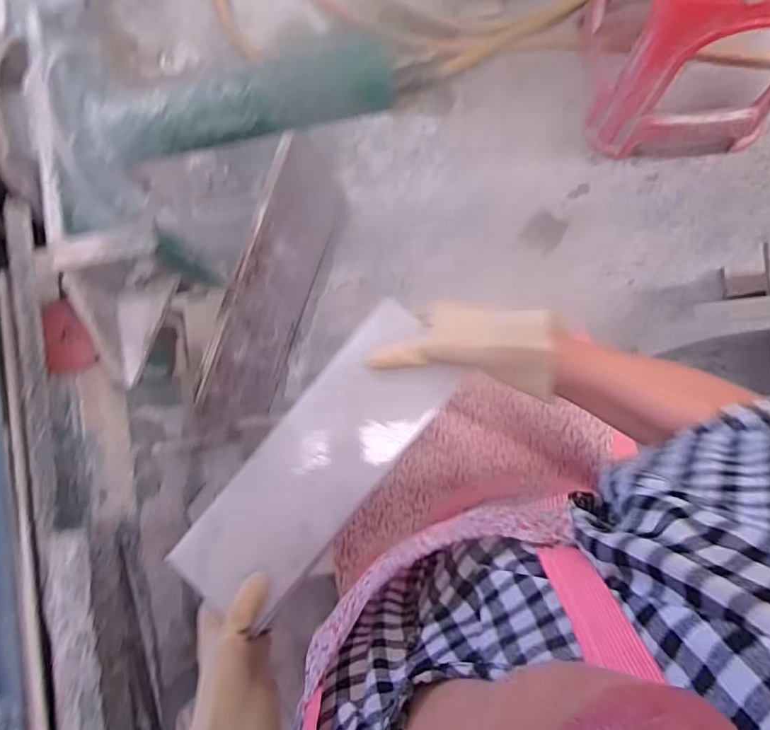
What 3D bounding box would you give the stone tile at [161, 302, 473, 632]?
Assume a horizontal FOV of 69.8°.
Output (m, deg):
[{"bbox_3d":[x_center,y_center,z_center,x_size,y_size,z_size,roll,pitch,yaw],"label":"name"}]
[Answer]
[{"bbox_3d":[-0.056,0.090,0.489,0.103,0.016,0.295,41,90,8],"label":"stone tile"}]

